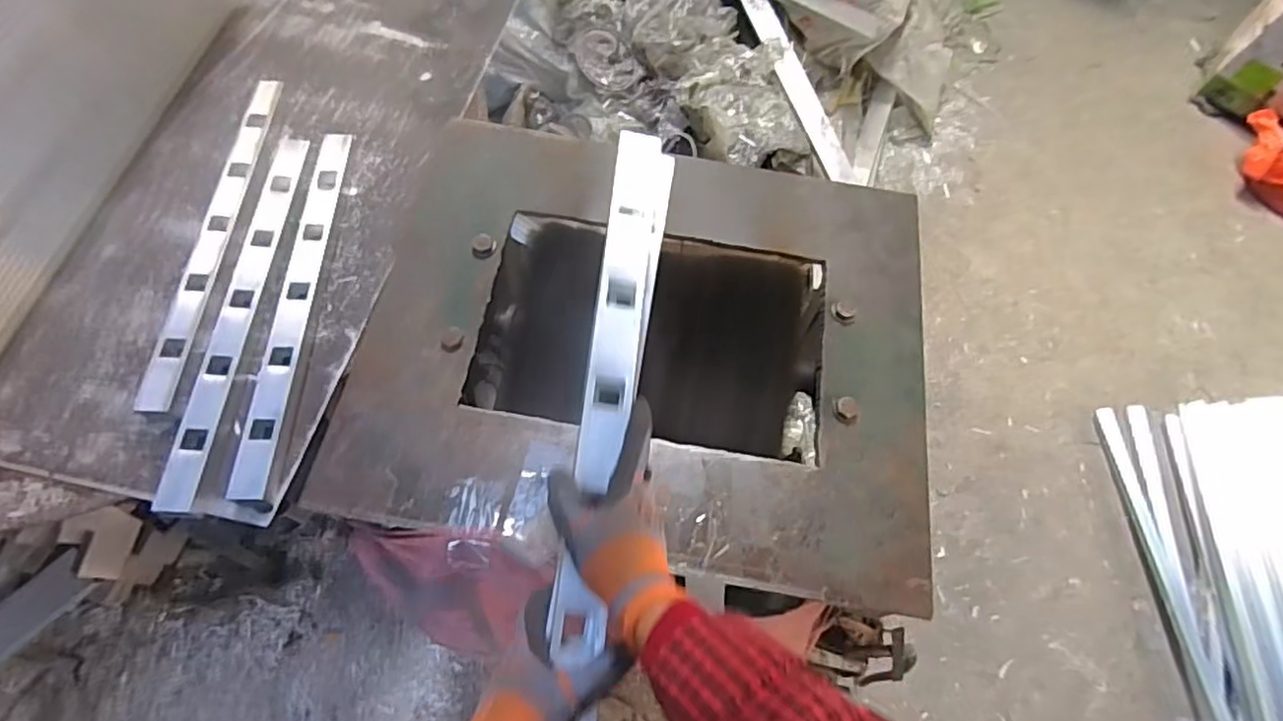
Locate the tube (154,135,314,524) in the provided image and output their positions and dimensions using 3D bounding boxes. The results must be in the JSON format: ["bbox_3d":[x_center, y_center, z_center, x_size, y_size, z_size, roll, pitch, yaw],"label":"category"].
[{"bbox_3d":[-0.508,-0.075,0.832,0.044,0.019,0.532,3,63,-2],"label":"tube"}]

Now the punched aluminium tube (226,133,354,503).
[{"bbox_3d":[-0.449,-0.084,0.847,0.050,0.023,0.531,1,64,-3],"label":"punched aluminium tube"}]

